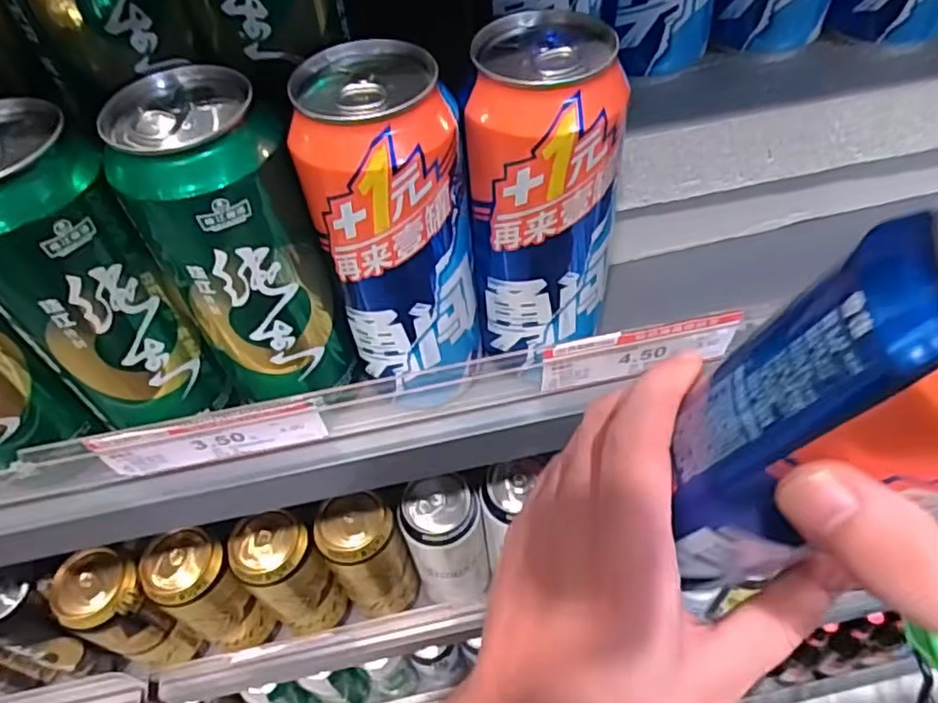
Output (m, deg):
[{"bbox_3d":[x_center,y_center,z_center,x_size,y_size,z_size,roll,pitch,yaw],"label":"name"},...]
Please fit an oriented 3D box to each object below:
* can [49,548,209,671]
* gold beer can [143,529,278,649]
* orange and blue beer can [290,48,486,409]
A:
[{"bbox_3d":[-0.279,0.222,0.550,0.055,0.156,0.056,-3,52,4],"label":"can"},{"bbox_3d":[-0.217,0.205,0.553,0.062,0.148,0.056,31,61,26],"label":"gold beer can"},{"bbox_3d":[-0.028,-0.047,0.287,0.058,0.153,0.058,-6,52,1],"label":"orange and blue beer can"}]

